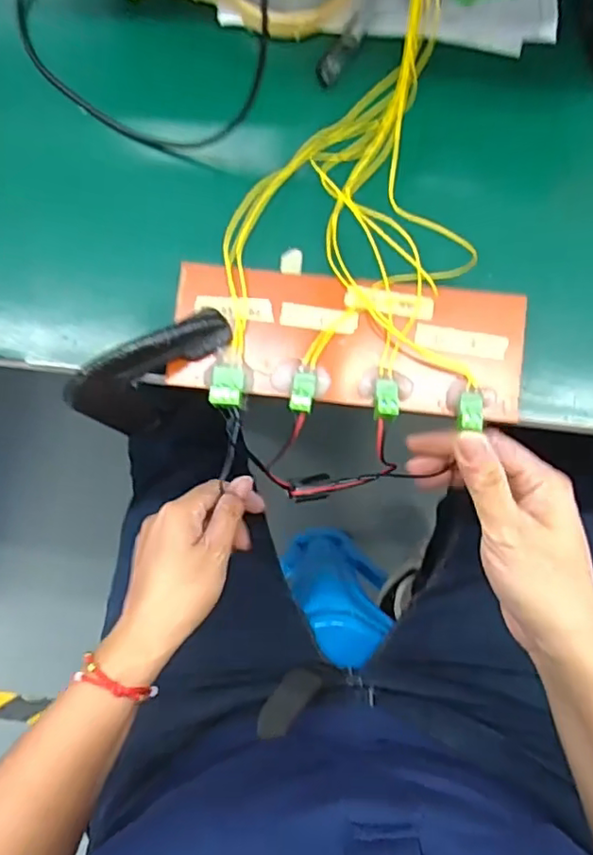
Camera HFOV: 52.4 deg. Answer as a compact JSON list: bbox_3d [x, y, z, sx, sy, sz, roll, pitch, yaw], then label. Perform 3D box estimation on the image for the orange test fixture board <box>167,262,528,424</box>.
[{"bbox_3d":[0.029,-0.051,0.346,0.194,0.026,0.076,6,82,3],"label":"orange test fixture board"}]

